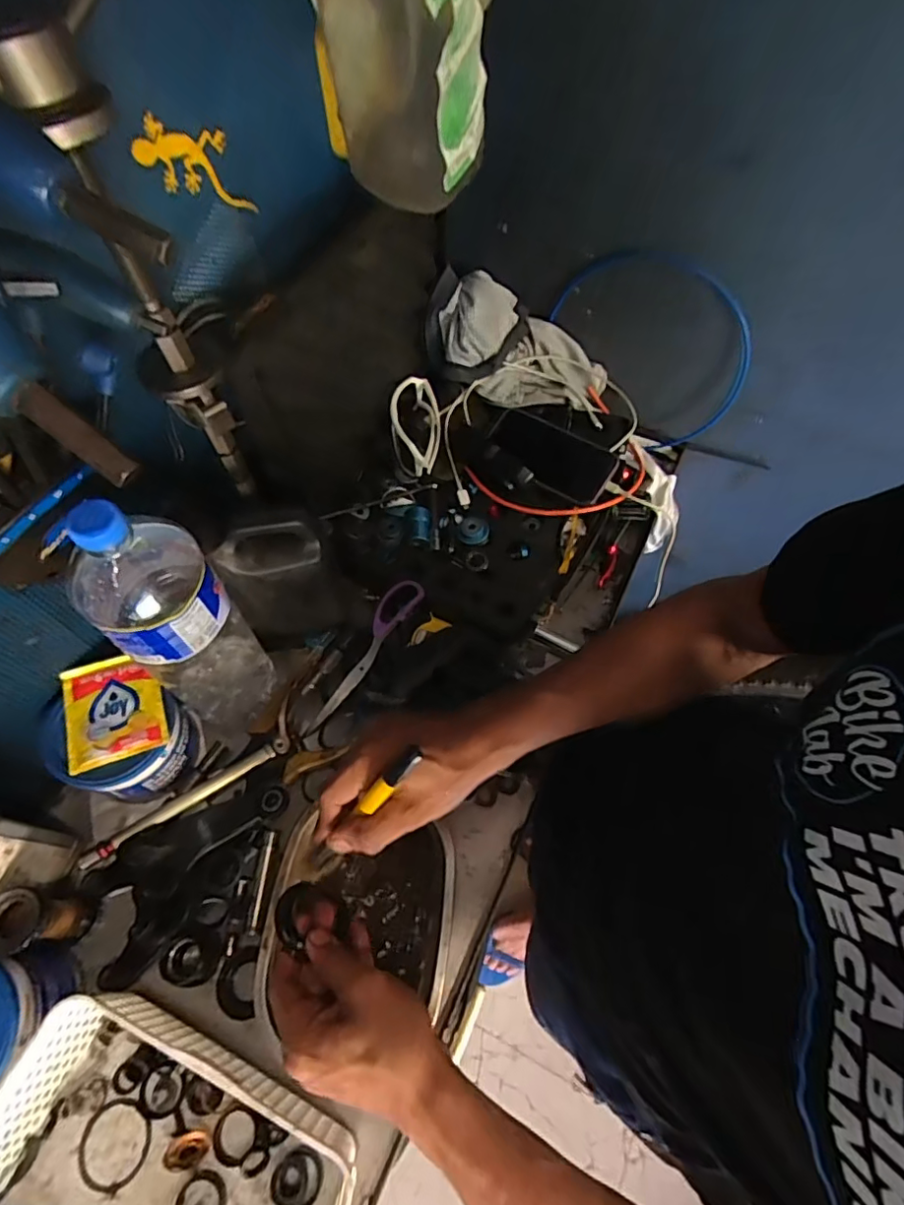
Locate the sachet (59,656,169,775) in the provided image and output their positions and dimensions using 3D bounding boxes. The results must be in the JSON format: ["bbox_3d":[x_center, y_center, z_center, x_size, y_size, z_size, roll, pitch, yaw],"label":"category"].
[{"bbox_3d":[-0.300,0.093,0.492,0.079,0.014,0.094,-21,64,-13],"label":"sachet"}]

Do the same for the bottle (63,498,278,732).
[{"bbox_3d":[-0.223,0.018,0.471,0.083,0.307,0.092,-34,68,-19],"label":"bottle"}]

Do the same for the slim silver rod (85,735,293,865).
[{"bbox_3d":[-0.247,0.184,0.525,0.191,0.020,0.018,-30,66,-17],"label":"slim silver rod"}]

